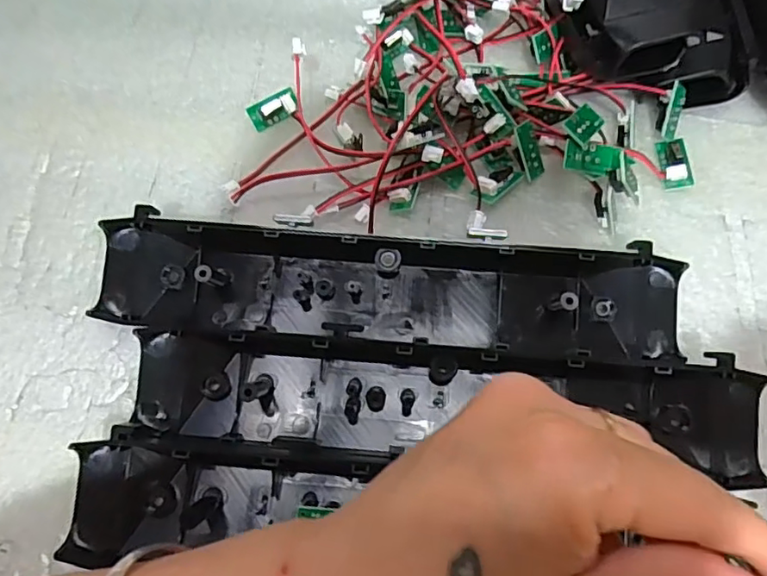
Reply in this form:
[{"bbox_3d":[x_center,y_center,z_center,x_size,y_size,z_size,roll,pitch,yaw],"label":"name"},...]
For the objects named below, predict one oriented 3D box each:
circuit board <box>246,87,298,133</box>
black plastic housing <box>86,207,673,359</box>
[{"bbox_3d":[-0.061,-0.099,0.314,0.028,0.014,0.006,-28,31,-9],"label":"circuit board"},{"bbox_3d":[0.003,-0.003,0.266,0.271,0.023,0.056,3,69,2],"label":"black plastic housing"}]

